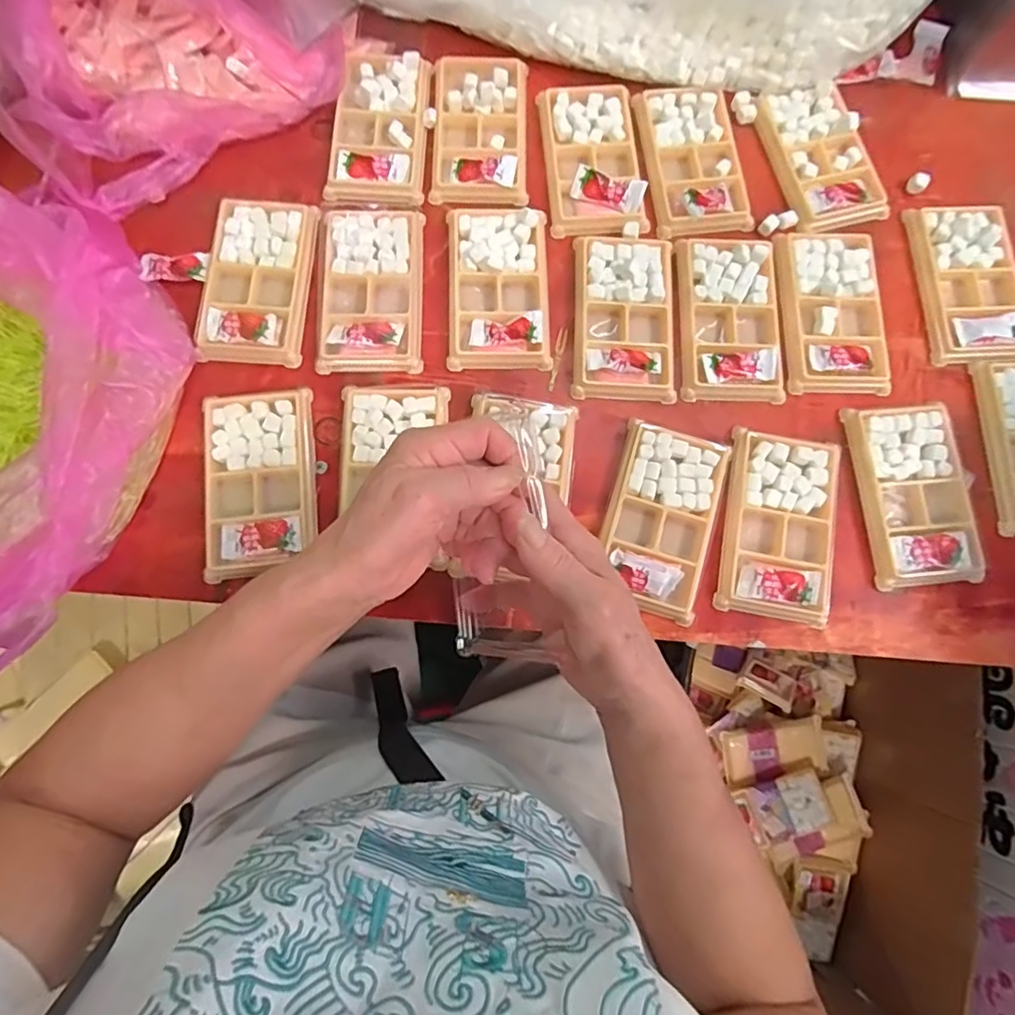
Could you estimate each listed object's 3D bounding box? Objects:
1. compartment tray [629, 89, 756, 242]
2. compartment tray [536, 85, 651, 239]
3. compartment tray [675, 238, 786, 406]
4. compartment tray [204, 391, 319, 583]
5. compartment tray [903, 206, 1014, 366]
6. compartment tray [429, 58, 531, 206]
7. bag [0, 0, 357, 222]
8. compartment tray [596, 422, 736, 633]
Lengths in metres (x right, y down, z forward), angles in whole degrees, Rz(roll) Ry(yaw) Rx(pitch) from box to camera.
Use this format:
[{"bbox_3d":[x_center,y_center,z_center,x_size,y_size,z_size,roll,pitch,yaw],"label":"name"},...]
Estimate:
[{"bbox_3d":[0.155,-0.292,0.480,0.075,0.018,0.132,-7,79,-2],"label":"compartment tray"},{"bbox_3d":[0.071,-0.292,0.479,0.076,0.019,0.135,-4,79,-1],"label":"compartment tray"},{"bbox_3d":[0.177,-0.150,0.457,0.078,0.017,0.134,1,79,0],"label":"compartment tray"},{"bbox_3d":[-0.180,-0.019,0.420,0.076,0.011,0.135,-5,79,-2],"label":"compartment tray"},{"bbox_3d":[0.373,-0.182,0.464,0.074,0.013,0.134,-2,79,-1],"label":"compartment tray"},{"bbox_3d":[-0.023,-0.320,0.483,0.076,0.017,0.137,2,79,0],"label":"compartment tray"},{"bbox_3d":[-0.284,-0.402,0.461,0.297,0.116,0.262,-38,82,-7],"label":"bag"},{"bbox_3d":[0.113,0.008,0.421,0.077,0.012,0.132,16,79,3],"label":"compartment tray"}]

